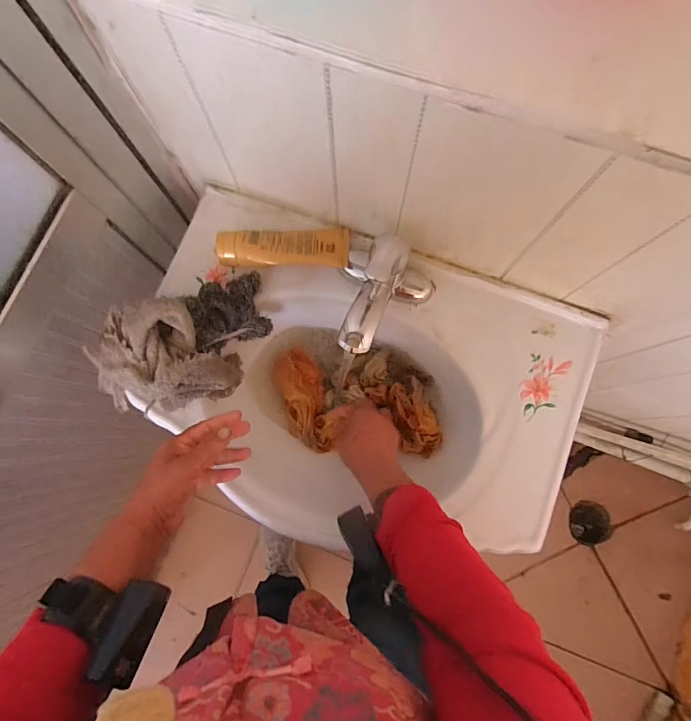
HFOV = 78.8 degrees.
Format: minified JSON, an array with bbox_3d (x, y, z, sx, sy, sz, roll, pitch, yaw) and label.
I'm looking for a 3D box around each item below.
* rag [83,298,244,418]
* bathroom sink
[{"bbox_3d":[-0.248,-0.003,0.563,0.181,0.106,0.137,-16,80,-2],"label":"rag"},{"bbox_3d":[0.004,0.031,0.620,0.606,0.147,0.405,23,81,5],"label":"bathroom sink"}]

